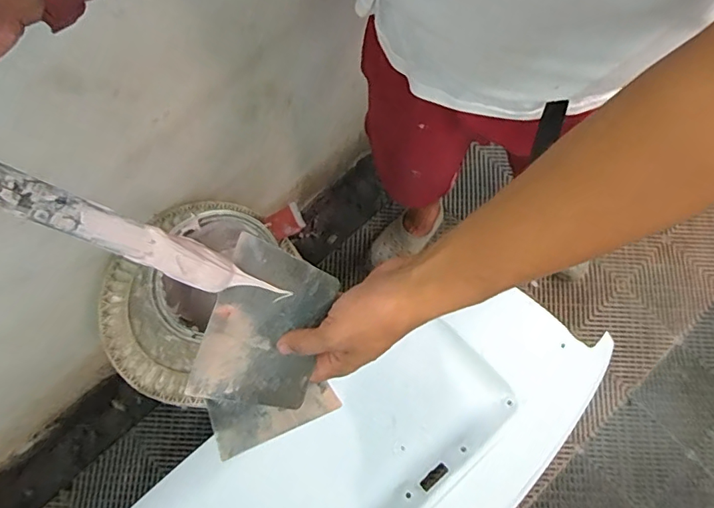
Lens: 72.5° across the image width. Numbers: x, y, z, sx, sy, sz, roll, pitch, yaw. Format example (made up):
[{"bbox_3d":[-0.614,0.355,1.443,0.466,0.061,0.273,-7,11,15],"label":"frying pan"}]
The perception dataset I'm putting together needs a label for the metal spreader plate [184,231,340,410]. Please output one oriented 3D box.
[{"bbox_3d":[-0.079,0.063,0.421,0.096,0.005,0.137,17,82,3],"label":"metal spreader plate"}]

